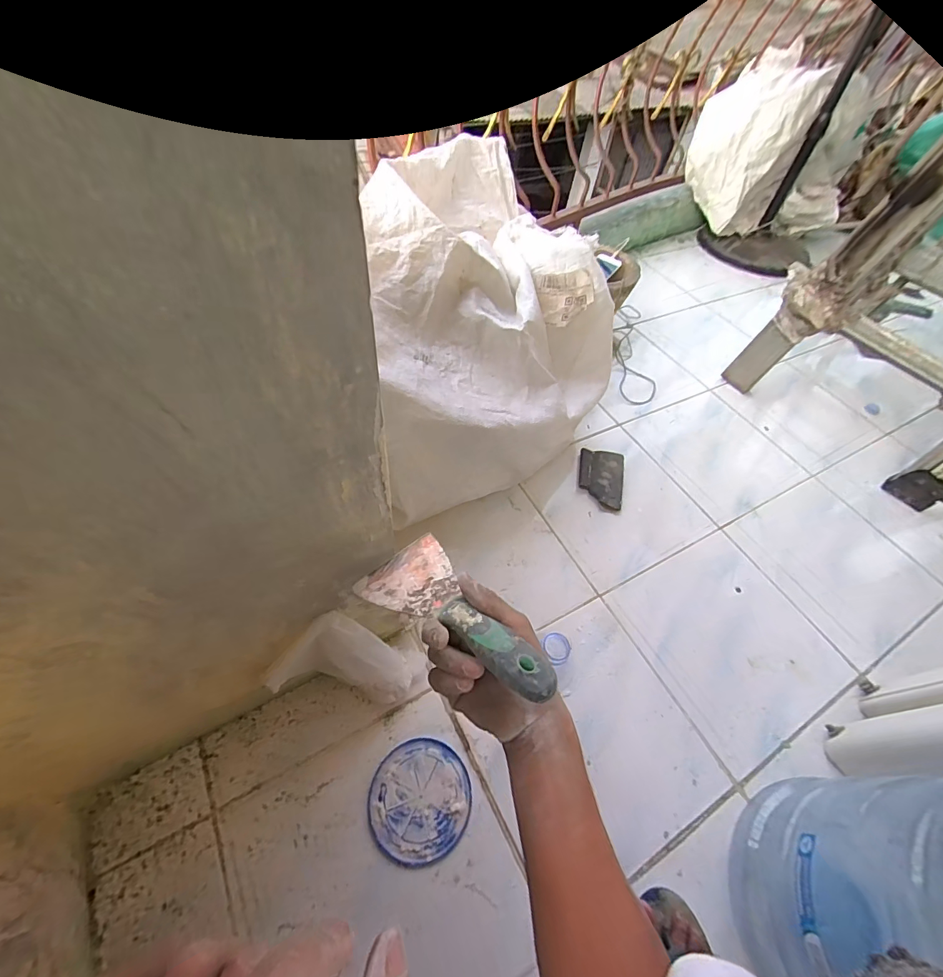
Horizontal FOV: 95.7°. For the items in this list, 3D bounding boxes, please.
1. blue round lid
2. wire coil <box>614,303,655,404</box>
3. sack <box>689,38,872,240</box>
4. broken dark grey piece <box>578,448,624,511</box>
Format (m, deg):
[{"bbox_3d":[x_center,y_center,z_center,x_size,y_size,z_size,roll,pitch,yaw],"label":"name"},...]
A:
[{"bbox_3d":[-0.065,0.393,0.542,0.124,0.005,0.124,2,53,-3],"label":"blue round lid"},{"bbox_3d":[0.415,-0.360,1.121,0.114,0.050,0.359,4,53,-2],"label":"wire coil"},{"bbox_3d":[0.974,-1.078,1.359,0.465,0.409,0.258,-2,56,-9],"label":"sack"},{"bbox_3d":[0.263,-0.024,0.861,0.087,0.016,0.146,11,53,4],"label":"broken dark grey piece"}]

